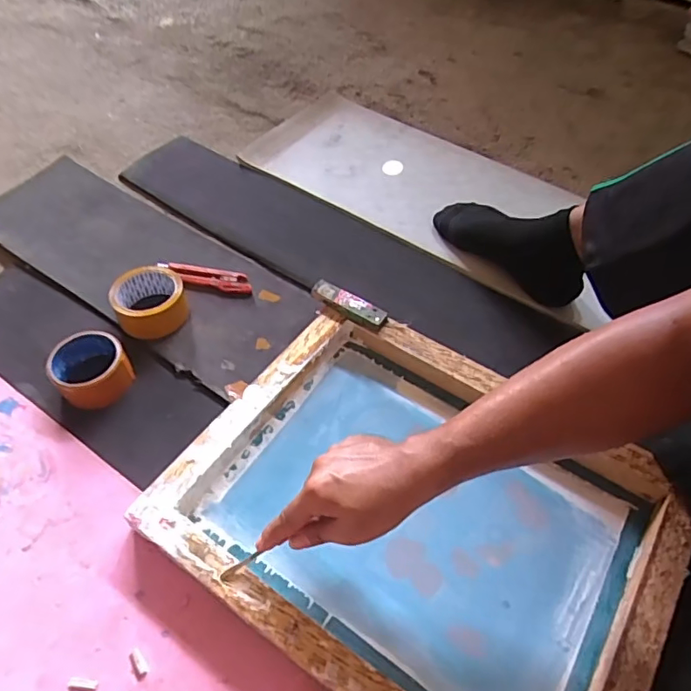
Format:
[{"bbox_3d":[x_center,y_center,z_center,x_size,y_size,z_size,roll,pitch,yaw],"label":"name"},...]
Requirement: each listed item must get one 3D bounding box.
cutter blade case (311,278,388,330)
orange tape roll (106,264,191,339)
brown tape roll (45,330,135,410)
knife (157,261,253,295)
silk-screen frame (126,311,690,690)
[{"bbox_3d":[0.004,-0.056,0.701,0.109,0.012,0.030,28,58,18],"label":"cutter blade case"},{"bbox_3d":[-0.271,-0.063,0.733,0.090,0.052,0.090,1,54,-1],"label":"orange tape roll"},{"bbox_3d":[-0.324,0.026,0.668,0.098,0.043,0.086,31,59,19],"label":"brown tape roll"},{"bbox_3d":[-0.211,-0.103,0.786,0.153,0.015,0.037,13,55,7],"label":"knife"},{"bbox_3d":[0.076,0.169,0.550,0.464,0.046,0.355,30,59,18],"label":"silk-screen frame"}]

